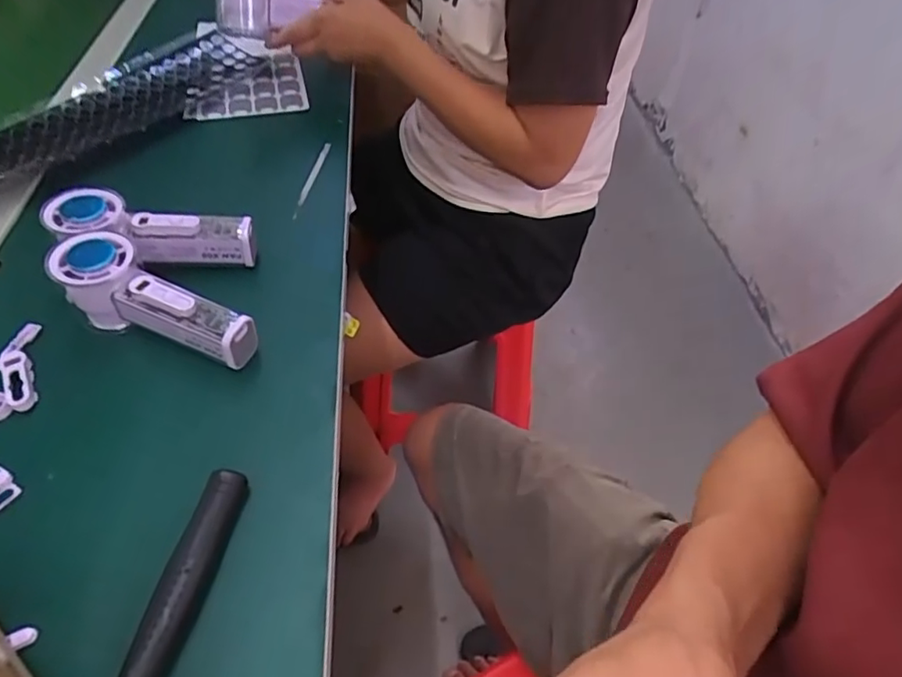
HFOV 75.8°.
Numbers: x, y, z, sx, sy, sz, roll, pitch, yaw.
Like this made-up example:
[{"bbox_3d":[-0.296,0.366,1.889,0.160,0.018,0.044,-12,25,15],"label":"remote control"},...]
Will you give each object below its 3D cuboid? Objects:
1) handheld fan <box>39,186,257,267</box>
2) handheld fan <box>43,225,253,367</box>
[{"bbox_3d":[-0.247,-0.089,0.483,0.159,0.042,0.050,10,47,-15],"label":"handheld fan"},{"bbox_3d":[-0.221,-0.023,0.437,0.155,0.069,0.048,21,50,13],"label":"handheld fan"}]

